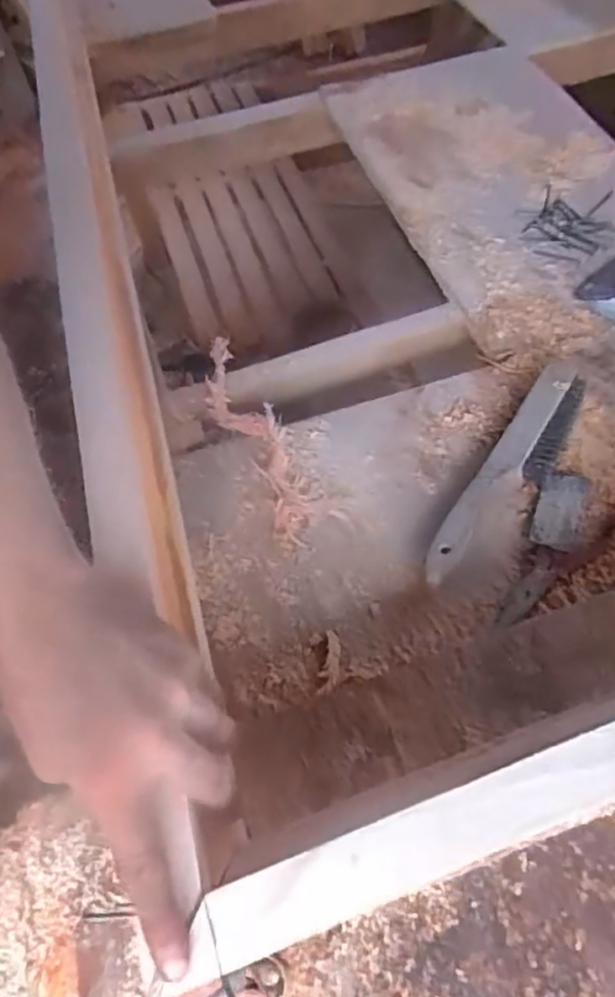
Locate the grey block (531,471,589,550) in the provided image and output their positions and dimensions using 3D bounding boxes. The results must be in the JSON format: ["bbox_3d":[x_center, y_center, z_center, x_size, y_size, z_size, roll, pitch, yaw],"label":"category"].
[{"bbox_3d":[0.202,0.008,0.471,0.035,0.007,0.072,20,63,13],"label":"grey block"}]

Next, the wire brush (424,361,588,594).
[{"bbox_3d":[0.172,-0.020,0.483,0.054,0.034,0.234,30,66,18],"label":"wire brush"}]

